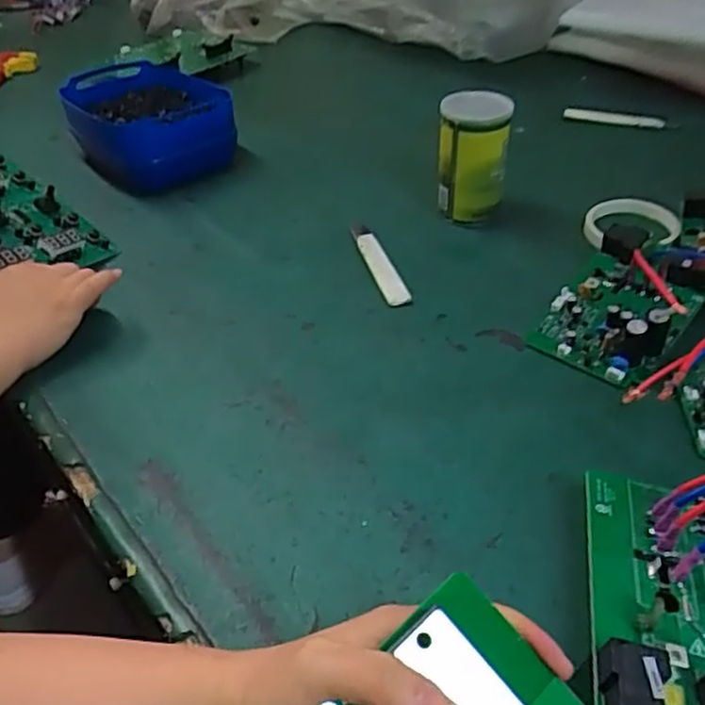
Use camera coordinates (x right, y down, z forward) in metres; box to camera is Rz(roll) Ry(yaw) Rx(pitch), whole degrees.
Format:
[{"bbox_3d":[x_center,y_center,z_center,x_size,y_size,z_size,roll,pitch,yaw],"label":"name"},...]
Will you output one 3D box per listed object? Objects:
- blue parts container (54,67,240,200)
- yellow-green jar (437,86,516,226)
[{"bbox_3d":[-0.244,-0.273,0.842,0.166,0.081,0.223,-23,44,-21],"label":"blue parts container"},{"bbox_3d":[0.118,-0.190,0.689,0.066,0.120,0.058,0,40,5],"label":"yellow-green jar"}]

